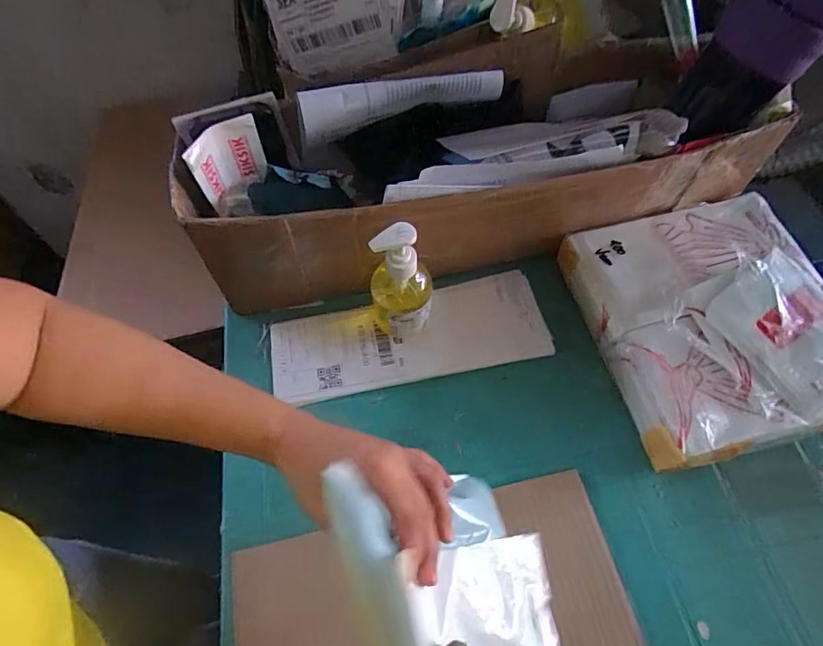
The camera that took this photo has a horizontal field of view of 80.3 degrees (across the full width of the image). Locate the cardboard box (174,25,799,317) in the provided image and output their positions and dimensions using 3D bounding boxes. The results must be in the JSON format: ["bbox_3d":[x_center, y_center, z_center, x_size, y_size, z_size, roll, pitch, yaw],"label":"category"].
[{"bbox_3d":[0.067,-0.170,0.551,0.578,0.188,0.180,-10,61,-4],"label":"cardboard box"}]

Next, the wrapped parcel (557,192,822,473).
[{"bbox_3d":[0.312,-0.005,0.507,0.237,0.095,0.261,-12,61,-6],"label":"wrapped parcel"}]

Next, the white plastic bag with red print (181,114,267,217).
[{"bbox_3d":[-0.181,-0.159,0.491,0.026,0.084,0.073,28,65,16],"label":"white plastic bag with red print"}]

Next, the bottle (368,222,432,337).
[{"bbox_3d":[-0.011,-0.040,0.500,0.060,0.149,0.053,-1,60,1],"label":"bottle"}]

